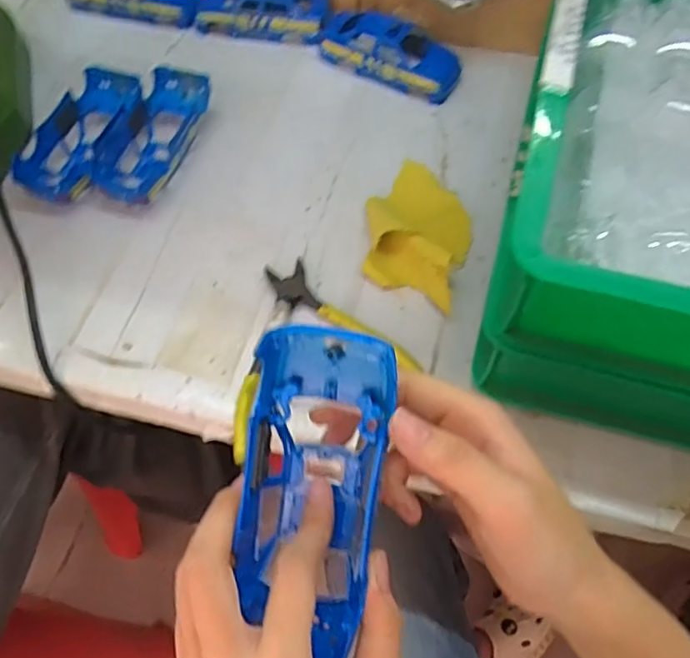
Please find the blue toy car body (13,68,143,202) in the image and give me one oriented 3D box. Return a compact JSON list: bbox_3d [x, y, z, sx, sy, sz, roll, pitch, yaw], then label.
[{"bbox_3d":[-0.212,-0.155,0.511,0.069,0.035,0.137,13,60,7],"label":"blue toy car body"}]

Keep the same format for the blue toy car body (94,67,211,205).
[{"bbox_3d":[-0.153,-0.152,0.507,0.057,0.036,0.126,16,61,9],"label":"blue toy car body"}]

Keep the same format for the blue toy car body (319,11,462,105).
[{"bbox_3d":[0.038,-0.248,0.565,0.132,0.038,0.051,30,64,16],"label":"blue toy car body"}]

